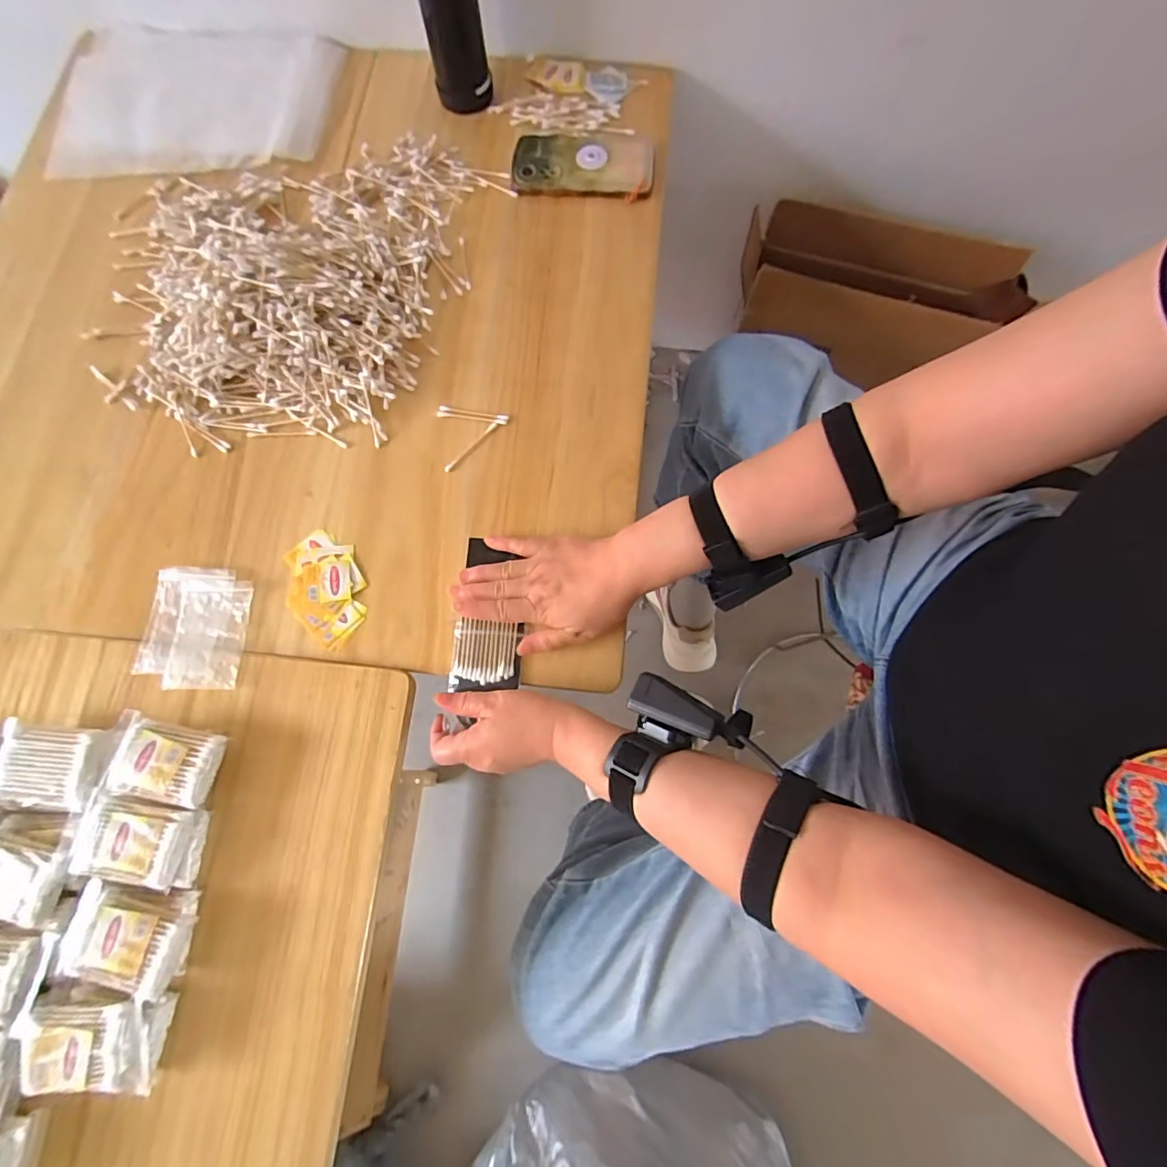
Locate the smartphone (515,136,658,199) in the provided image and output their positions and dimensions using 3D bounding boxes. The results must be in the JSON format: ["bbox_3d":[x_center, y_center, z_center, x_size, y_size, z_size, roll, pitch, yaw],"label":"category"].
[{"bbox_3d":[0.000,-0.488,0.615,0.159,0.015,0.090,4,76,1],"label":"smartphone"}]

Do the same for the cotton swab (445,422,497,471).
[{"bbox_3d":[-0.114,-0.139,0.536,0.007,0.005,0.070,42,79,10],"label":"cotton swab"}]

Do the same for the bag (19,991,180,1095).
[{"bbox_3d":[-0.363,0.340,0.397,0.090,0.038,0.061,3,76,1],"label":"bag"}]

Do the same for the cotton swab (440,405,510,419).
[{"bbox_3d":[-0.113,-0.176,0.544,0.073,0.004,0.006,11,76,3],"label":"cotton swab"}]

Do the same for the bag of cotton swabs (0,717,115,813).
[{"bbox_3d":[-0.439,0.152,0.442,0.091,0.033,0.064,7,76,1],"label":"bag of cotton swabs"}]

